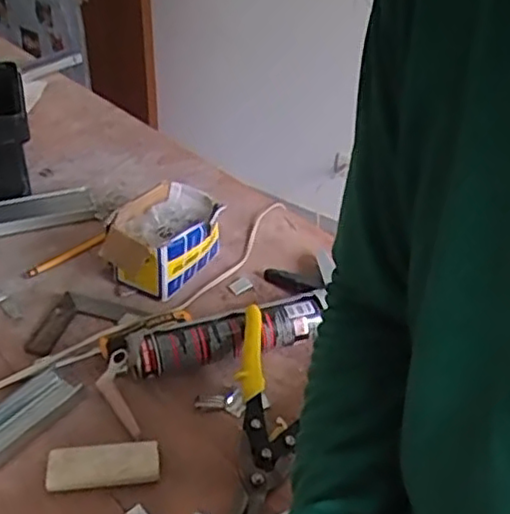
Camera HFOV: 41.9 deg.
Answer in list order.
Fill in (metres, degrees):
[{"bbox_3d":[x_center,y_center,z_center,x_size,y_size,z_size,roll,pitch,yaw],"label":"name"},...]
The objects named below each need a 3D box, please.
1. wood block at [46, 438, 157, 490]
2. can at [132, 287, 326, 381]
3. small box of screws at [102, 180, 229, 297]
[{"bbox_3d":[-0.146,0.200,0.644,0.104,0.015,0.040,-4,37,-8],"label":"wood block"},{"bbox_3d":[-0.031,0.090,0.759,0.217,0.052,0.053,-10,38,-15],"label":"can"},{"bbox_3d":[-0.116,-0.024,0.879,0.103,0.083,0.160,25,43,28],"label":"small box of screws"}]

